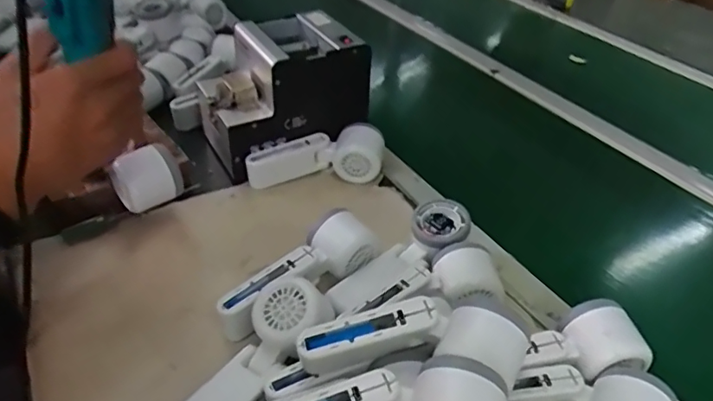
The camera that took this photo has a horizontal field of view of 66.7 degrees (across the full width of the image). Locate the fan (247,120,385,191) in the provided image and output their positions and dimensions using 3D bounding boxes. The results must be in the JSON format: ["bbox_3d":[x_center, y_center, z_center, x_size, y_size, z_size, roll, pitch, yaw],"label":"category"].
[{"bbox_3d":[-0.045,-0.049,0.634,0.161,0.056,0.052,-5,39,-13],"label":"fan"}]

